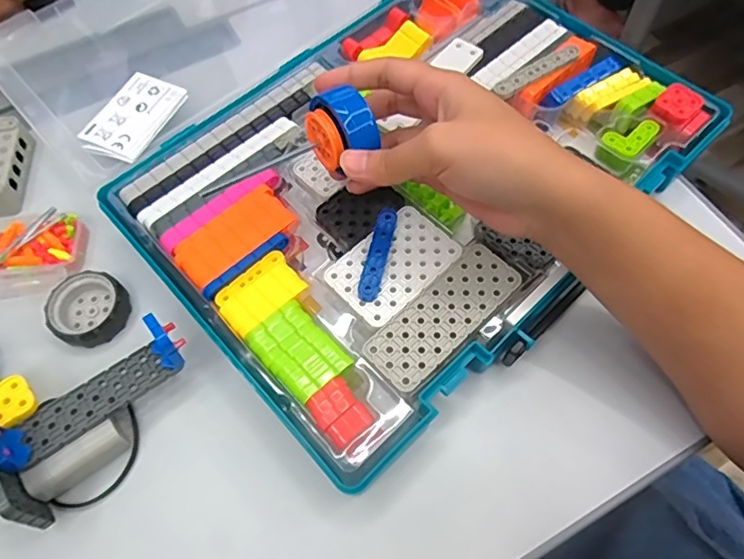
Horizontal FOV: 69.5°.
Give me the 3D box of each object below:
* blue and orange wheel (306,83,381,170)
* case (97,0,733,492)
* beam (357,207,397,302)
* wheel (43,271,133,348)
[{"bbox_3d":[-0.017,-0.084,0.303,0.031,0.035,0.035,-29,64,-12],"label":"blue and orange wheel"},{"bbox_3d":[0.029,-0.075,0.380,0.350,0.056,0.267,-39,66,-17],"label":"case"},{"bbox_3d":[0.003,-0.016,0.327,0.012,0.007,0.062,10,63,9],"label":"beam"},{"bbox_3d":[-0.183,0.021,0.350,0.046,0.022,0.047,-1,62,2],"label":"wheel"}]

